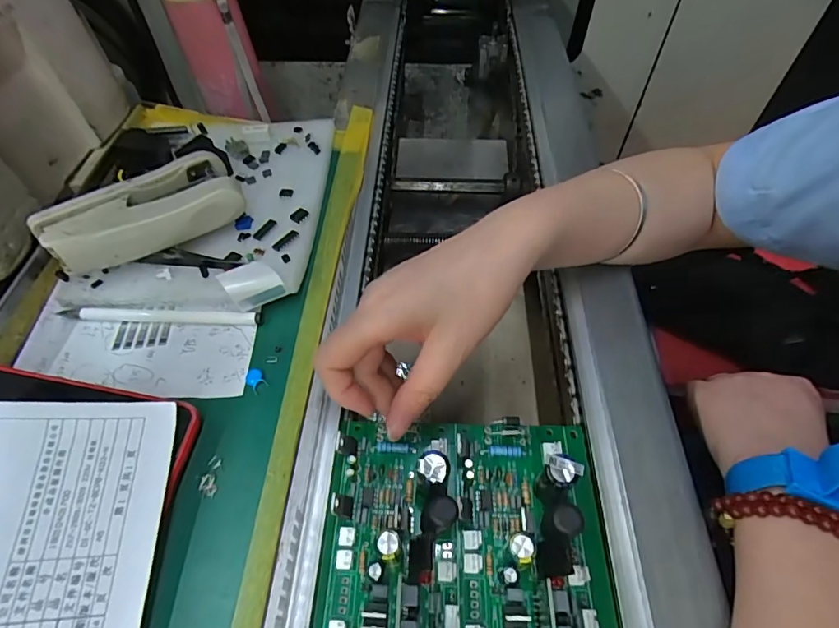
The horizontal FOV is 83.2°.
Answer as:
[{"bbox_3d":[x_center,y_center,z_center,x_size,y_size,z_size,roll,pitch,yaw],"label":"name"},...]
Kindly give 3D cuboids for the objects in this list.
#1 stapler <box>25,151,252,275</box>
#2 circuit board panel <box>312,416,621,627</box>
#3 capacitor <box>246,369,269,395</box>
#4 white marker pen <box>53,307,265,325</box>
[{"bbox_3d":[-0.175,-0.063,0.306,0.115,0.032,0.050,-27,54,-22],"label":"stapler"},{"bbox_3d":[0.021,0.126,0.202,0.132,0.038,0.175,3,55,0],"label":"circuit board panel"},{"bbox_3d":[-0.092,0.037,0.267,0.009,0.004,0.015,-31,56,-25],"label":"capacitor"},{"bbox_3d":[-0.162,0.000,0.295,0.127,0.013,0.008,3,49,2],"label":"white marker pen"}]

